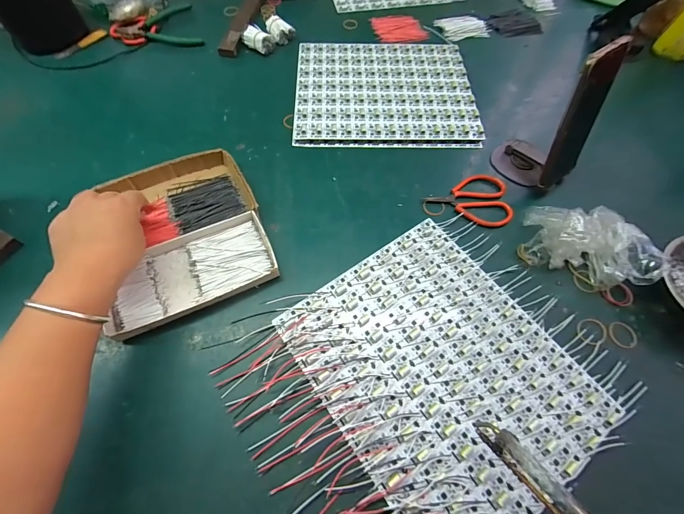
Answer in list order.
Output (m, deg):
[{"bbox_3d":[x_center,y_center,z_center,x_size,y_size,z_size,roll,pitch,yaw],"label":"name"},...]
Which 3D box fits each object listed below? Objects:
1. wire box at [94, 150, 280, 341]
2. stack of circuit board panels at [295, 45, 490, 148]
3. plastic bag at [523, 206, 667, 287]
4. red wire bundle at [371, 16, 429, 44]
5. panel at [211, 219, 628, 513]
[{"bbox_3d":[-0.190,-0.031,0.399,0.178,0.021,0.209,-19,66,-11],"label":"wire box"},{"bbox_3d":[0.070,-0.282,0.548,0.290,0.014,0.240,0,64,-1],"label":"stack of circuit board panels"},{"bbox_3d":[0.293,-0.020,0.381,0.125,0.068,0.089,12,64,4],"label":"plastic bag"},{"bbox_3d":[0.114,-0.451,0.643,0.102,0.006,0.102,-18,65,-10],"label":"red wire bundle"},{"bbox_3d":[0.073,0.129,0.331,0.319,0.013,0.280,-32,69,-16],"label":"panel"}]

